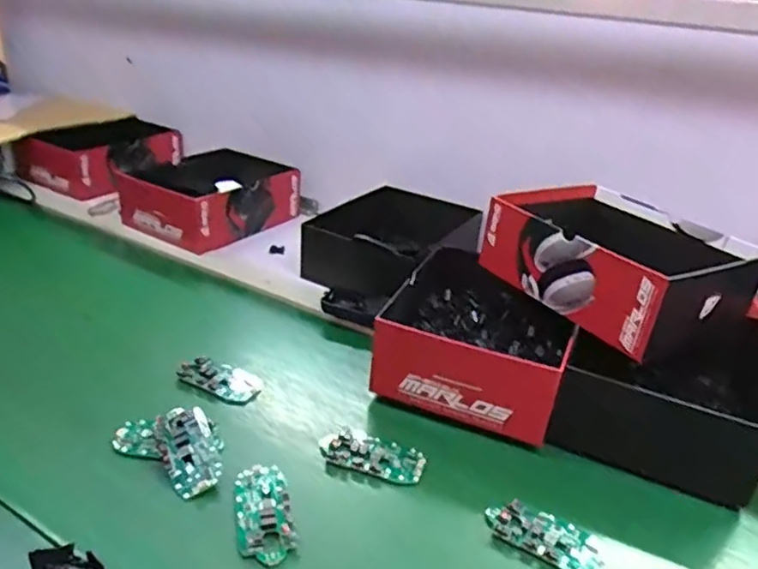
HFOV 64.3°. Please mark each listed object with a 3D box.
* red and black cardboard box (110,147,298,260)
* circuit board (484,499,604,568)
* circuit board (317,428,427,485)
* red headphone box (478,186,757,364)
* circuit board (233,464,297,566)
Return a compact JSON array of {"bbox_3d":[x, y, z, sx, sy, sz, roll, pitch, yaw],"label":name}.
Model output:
[{"bbox_3d":[-0.290,-0.152,1.022,0.212,0.105,0.232,18,32,26],"label":"red and black cardboard box"},{"bbox_3d":[0.136,0.209,0.500,0.094,0.018,0.043,14,30,19],"label":"circuit board"},{"bbox_3d":[-0.006,0.160,0.569,0.098,0.018,0.041,10,29,12],"label":"circuit board"},{"bbox_3d":[0.266,-0.039,0.691,0.205,0.084,0.258,-13,31,-30],"label":"red headphone box"},{"bbox_3d":[-0.097,0.189,0.505,0.044,0.014,0.098,-4,29,-14],"label":"circuit board"}]

